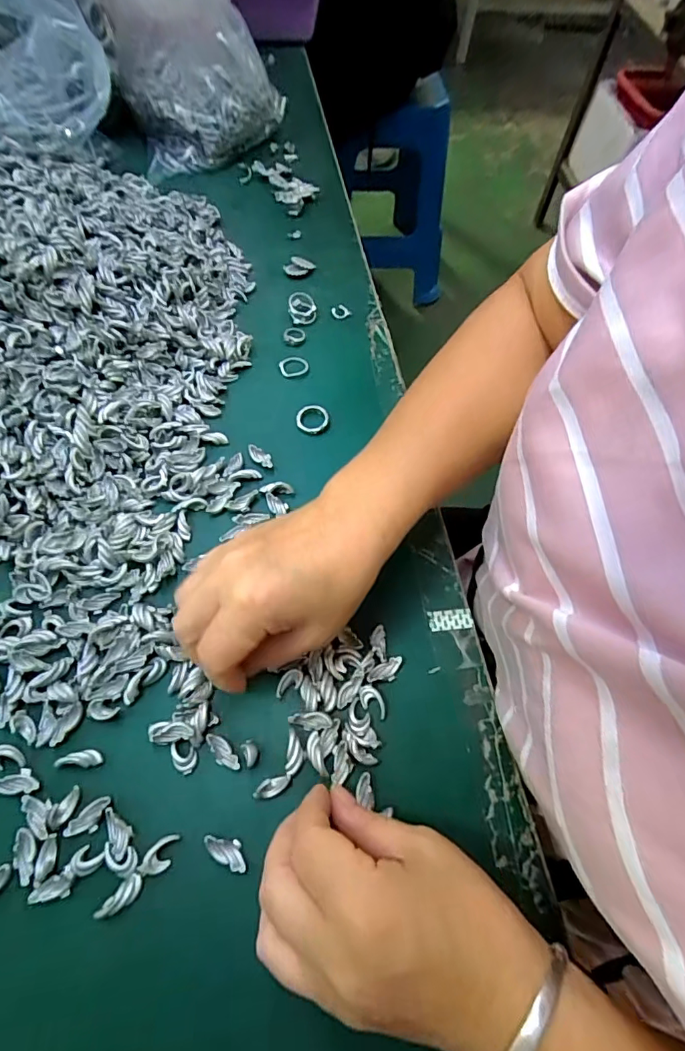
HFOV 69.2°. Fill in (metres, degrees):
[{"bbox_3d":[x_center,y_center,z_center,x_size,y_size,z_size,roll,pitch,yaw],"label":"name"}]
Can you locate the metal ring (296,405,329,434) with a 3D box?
[{"bbox_3d":[-0.023,-0.083,0.386,0.025,0.005,0.023,1,62,-2],"label":"metal ring"}]

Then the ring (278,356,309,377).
[{"bbox_3d":[-0.040,-0.131,0.407,0.023,0.004,0.021,-11,63,-9],"label":"ring"}]

